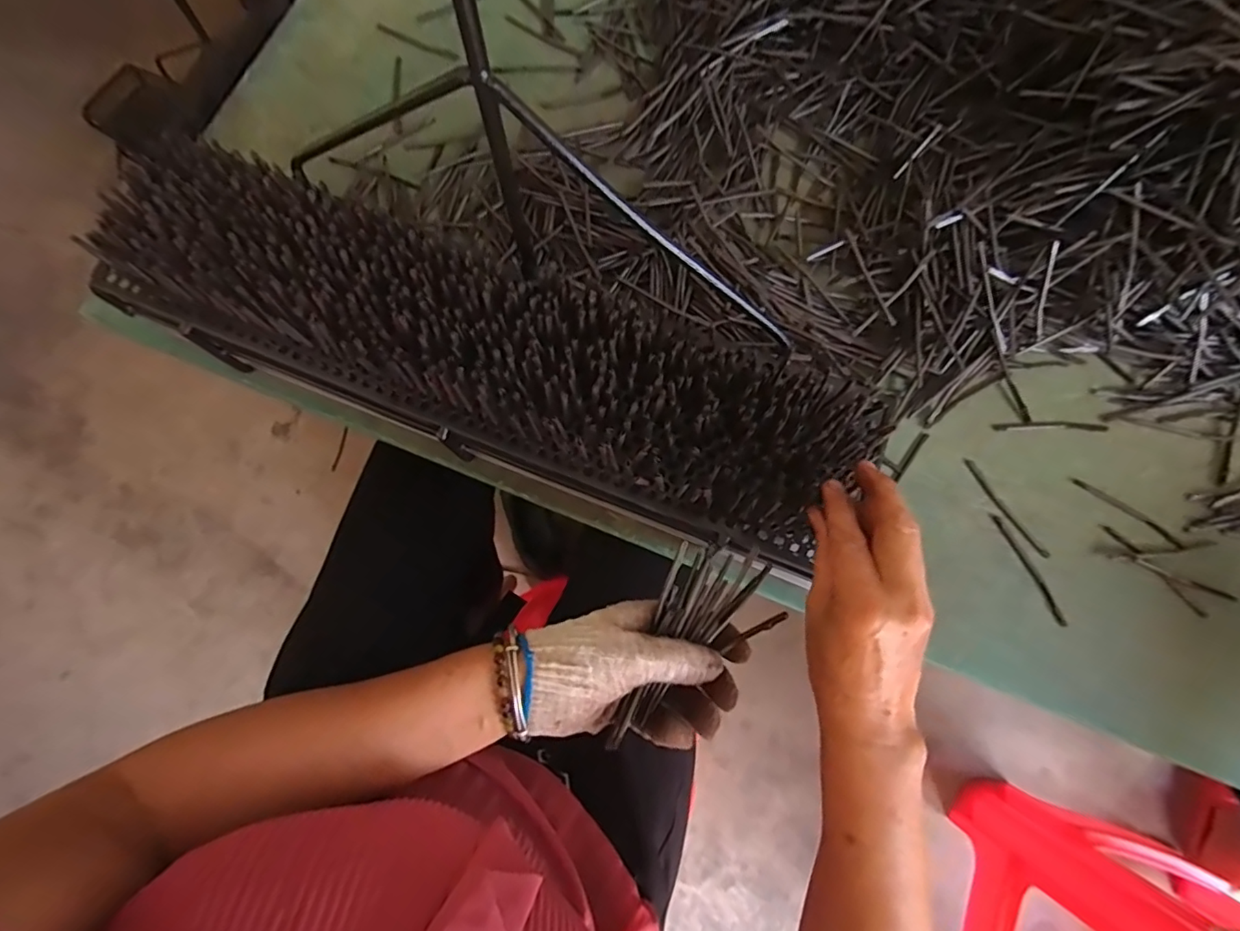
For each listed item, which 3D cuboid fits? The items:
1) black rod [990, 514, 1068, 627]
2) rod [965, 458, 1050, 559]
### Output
[{"bbox_3d":[0.335,0.084,0.450,0.008,0.004,0.097,-22,77,-5],"label":"black rod"},{"bbox_3d":[0.325,0.036,0.463,0.009,0.004,0.098,-32,78,-7],"label":"rod"}]

